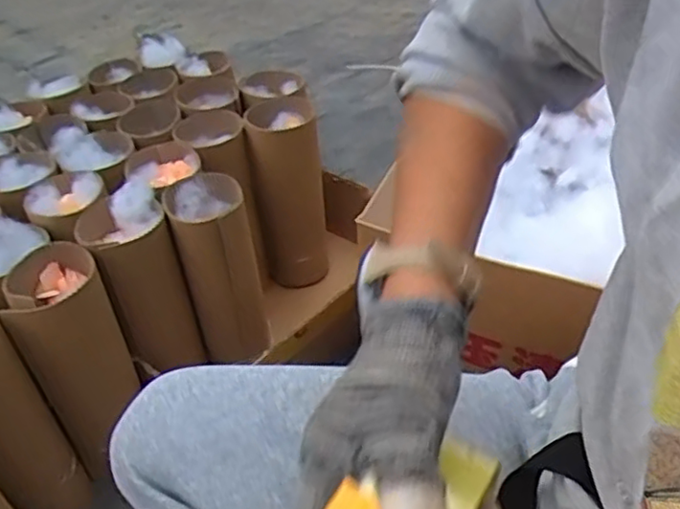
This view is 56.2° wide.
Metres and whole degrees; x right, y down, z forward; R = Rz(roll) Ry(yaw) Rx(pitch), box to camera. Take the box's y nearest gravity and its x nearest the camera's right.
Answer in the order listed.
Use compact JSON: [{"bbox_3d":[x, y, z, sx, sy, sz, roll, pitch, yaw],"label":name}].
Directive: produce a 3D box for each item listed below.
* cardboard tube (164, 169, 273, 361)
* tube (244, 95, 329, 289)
[{"bbox_3d":[-0.145,0.031,0.798,0.085,0.245,0.088,-12,40,-9],"label":"cardboard tube"},{"bbox_3d":[-0.071,-0.084,0.939,0.093,0.271,0.087,-3,39,3],"label":"tube"}]

